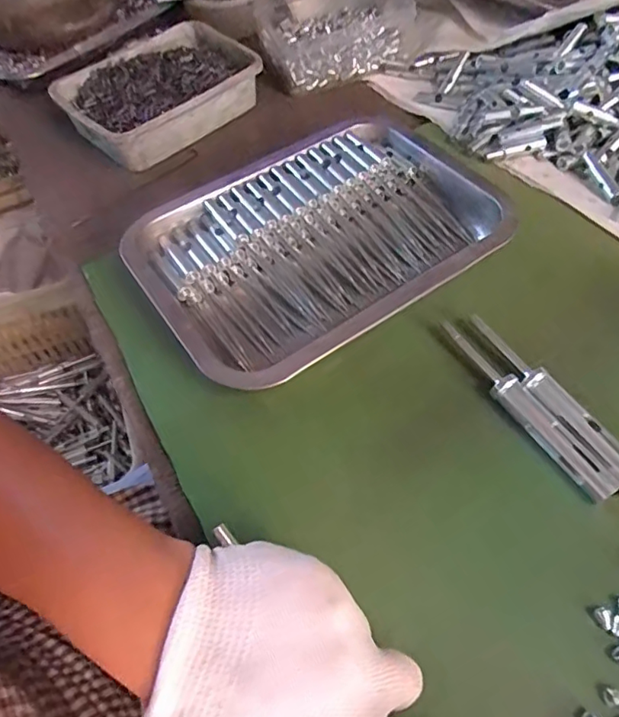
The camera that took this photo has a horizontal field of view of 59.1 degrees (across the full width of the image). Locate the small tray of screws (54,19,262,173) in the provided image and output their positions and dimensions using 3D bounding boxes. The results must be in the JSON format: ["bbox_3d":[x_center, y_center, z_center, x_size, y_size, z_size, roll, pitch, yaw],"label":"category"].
[{"bbox_3d":[-0.145,-0.266,0.538,0.136,0.047,0.192,38,68,23],"label":"small tray of screws"}]

